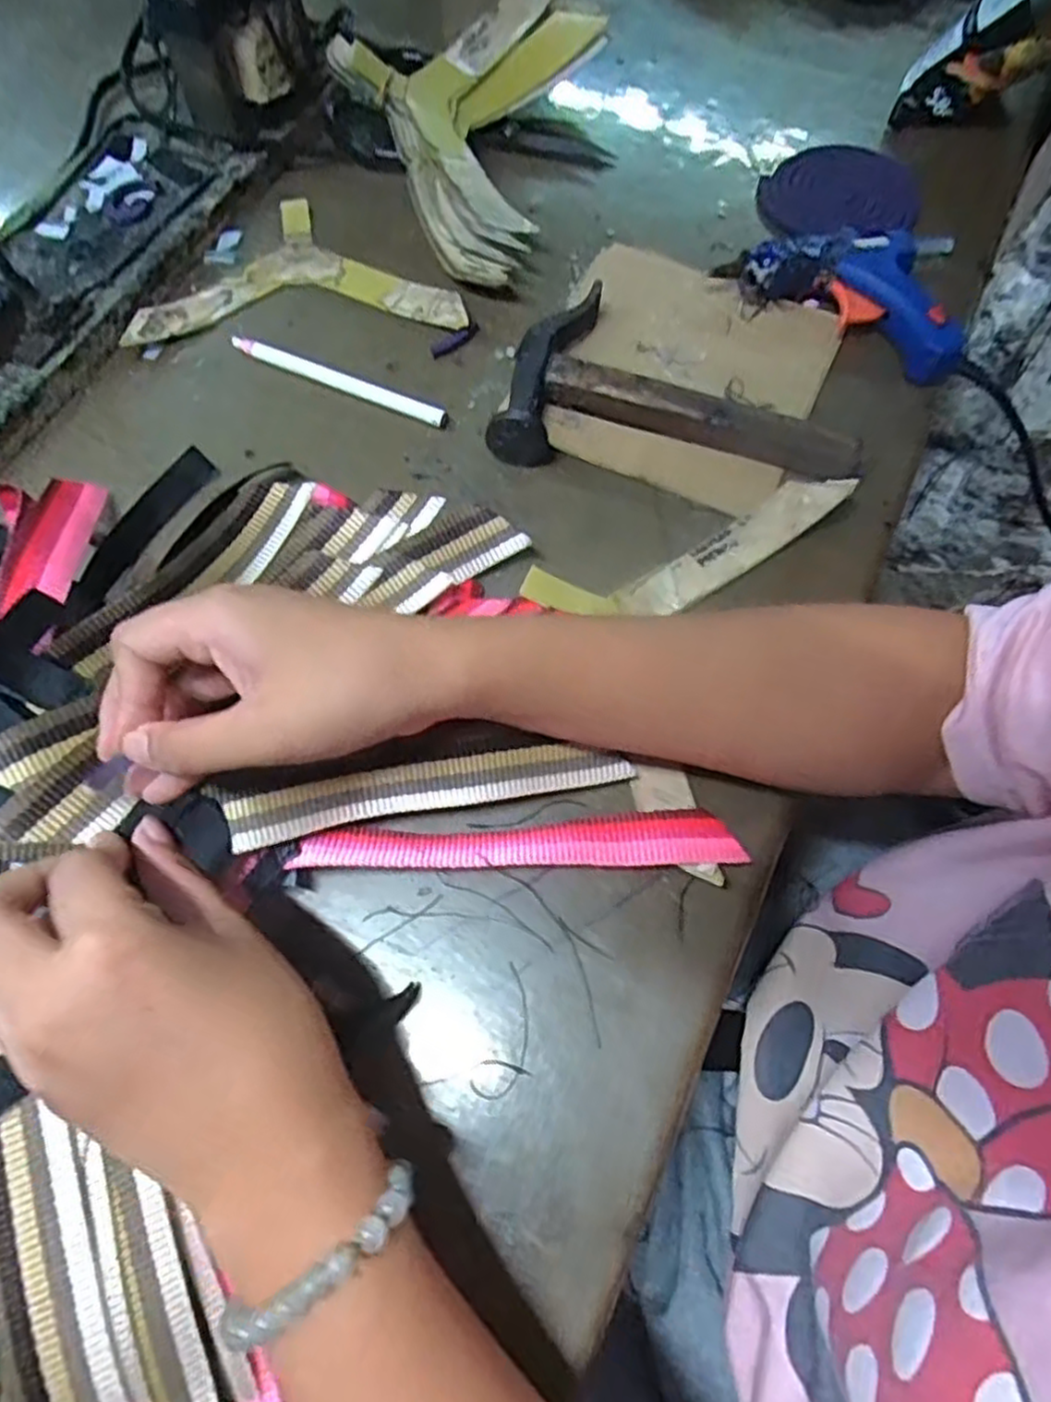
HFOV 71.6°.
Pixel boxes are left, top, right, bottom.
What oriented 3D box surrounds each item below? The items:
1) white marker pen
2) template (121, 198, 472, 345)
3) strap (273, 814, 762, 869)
[{"bbox_3d":[-0.105,-0.181,0.408,0.134,0.010,0.011,23,70,10],"label":"white marker pen"},{"bbox_3d":[-0.134,-0.264,0.441,0.191,0.011,0.114,-3,68,-1],"label":"template"},{"bbox_3d":[-0.001,0.060,0.306,0.180,0.010,0.022,-1,49,-2],"label":"strap"}]

